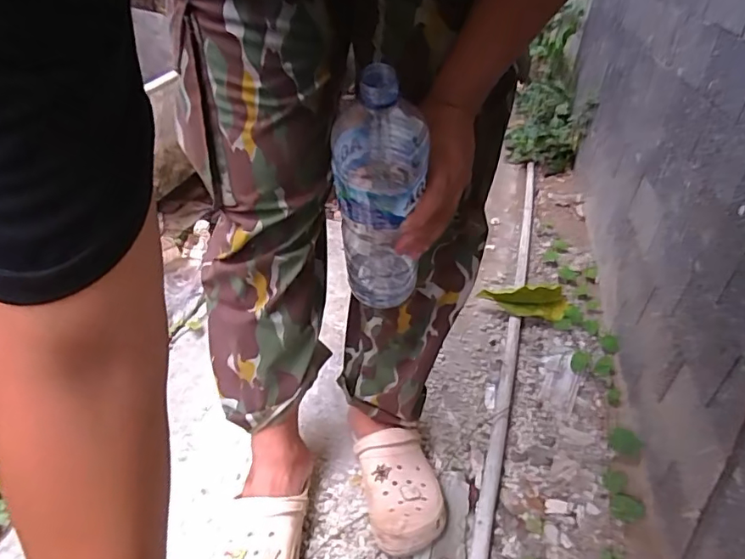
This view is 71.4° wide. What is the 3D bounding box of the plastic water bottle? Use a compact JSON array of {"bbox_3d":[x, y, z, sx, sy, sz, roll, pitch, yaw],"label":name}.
[{"bbox_3d":[0.008,-0.070,0.524,0.077,0.320,0.083,-1,59,1],"label":"plastic water bottle"}]

